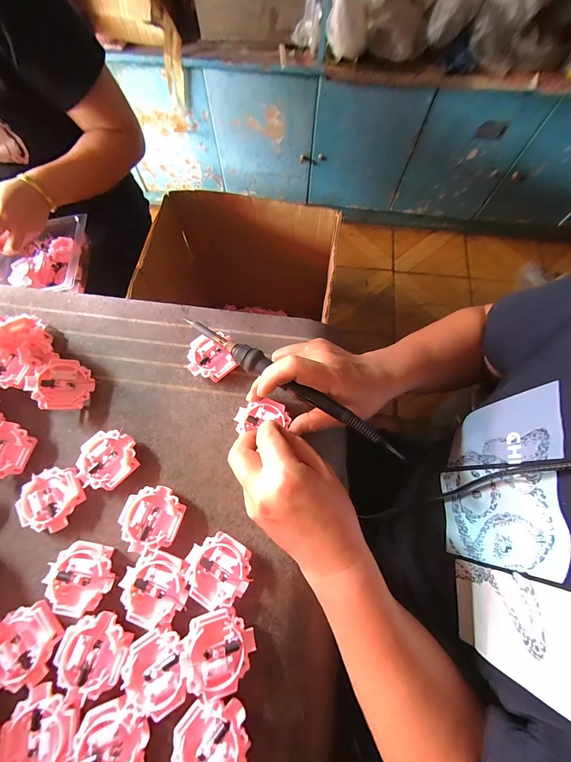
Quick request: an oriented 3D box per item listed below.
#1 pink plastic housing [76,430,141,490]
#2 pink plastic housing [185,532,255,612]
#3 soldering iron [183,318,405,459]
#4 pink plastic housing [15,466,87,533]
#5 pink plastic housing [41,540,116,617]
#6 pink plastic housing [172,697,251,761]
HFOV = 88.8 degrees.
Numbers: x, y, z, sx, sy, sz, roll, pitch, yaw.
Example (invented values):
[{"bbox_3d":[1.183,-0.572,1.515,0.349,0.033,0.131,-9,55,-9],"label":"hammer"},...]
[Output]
[{"bbox_3d":[-0.171,0.077,0.284,0.051,0.016,0.053,0,71,0],"label":"pink plastic housing"},{"bbox_3d":[-0.058,0.163,0.252,0.054,0.014,0.052,0,71,0],"label":"pink plastic housing"},{"bbox_3d":[0.002,0.003,0.265,0.228,0.021,0.018,32,74,12],"label":"soldering iron"},{"bbox_3d":[-0.217,0.109,0.273,0.052,0.015,0.052,0,71,0],"label":"pink plastic housing"},{"bbox_3d":[-0.175,0.169,0.251,0.054,0.015,0.050,11,71,4],"label":"pink plastic housing"},{"bbox_3d":[-0.054,0.266,0.215,0.050,0.015,0.053,40,76,13],"label":"pink plastic housing"}]

